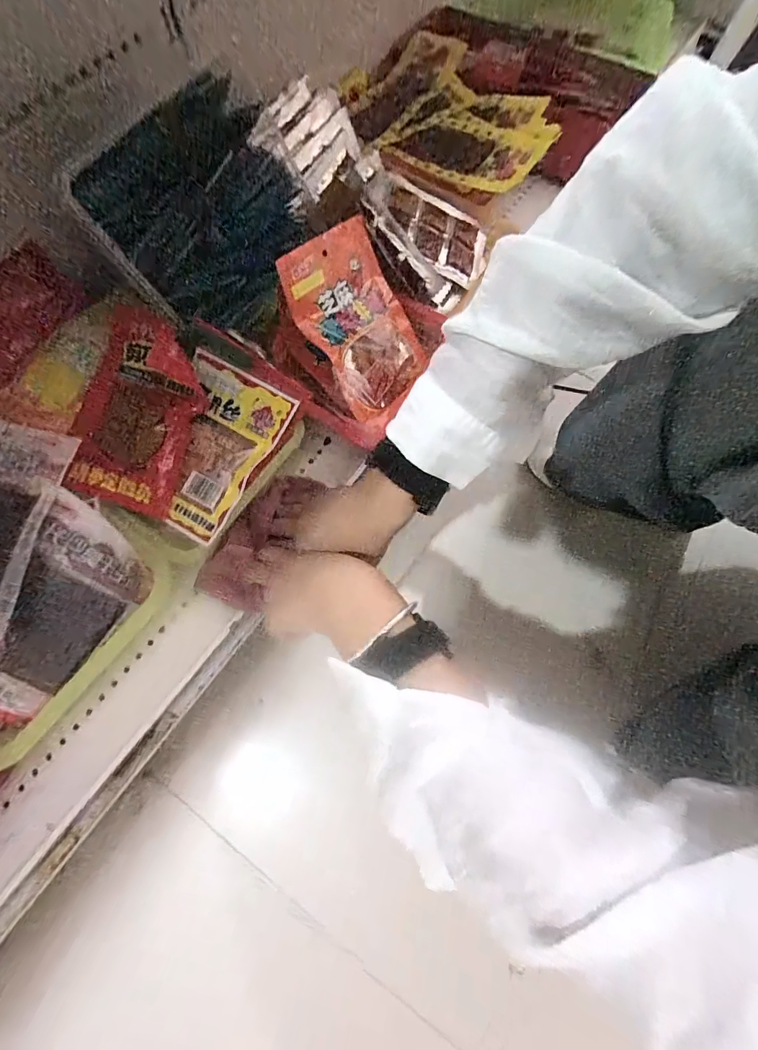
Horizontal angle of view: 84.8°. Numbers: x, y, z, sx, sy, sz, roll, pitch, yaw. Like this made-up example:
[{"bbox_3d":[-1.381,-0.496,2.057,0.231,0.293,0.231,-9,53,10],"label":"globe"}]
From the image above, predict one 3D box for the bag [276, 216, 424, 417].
[{"bbox_3d":[-0.020,-0.192,0.398,0.116,0.017,0.164,-37,112,-28],"label":"bag"}]

